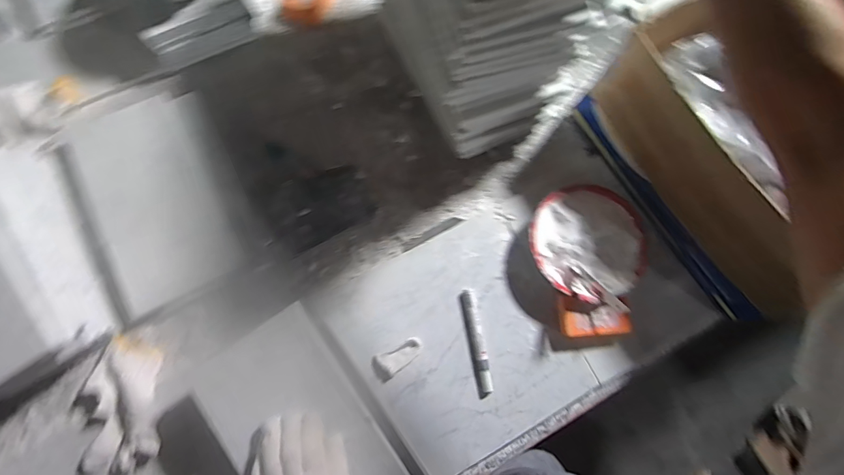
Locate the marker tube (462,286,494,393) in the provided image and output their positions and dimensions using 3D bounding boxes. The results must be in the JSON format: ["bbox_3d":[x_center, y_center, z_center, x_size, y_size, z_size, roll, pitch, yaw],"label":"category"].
[{"bbox_3d":[0.080,0.147,0.600,0.017,0.009,0.144,-10,75,-3],"label":"marker tube"}]

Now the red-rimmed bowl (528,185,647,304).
[{"bbox_3d":[0.237,0.007,0.602,0.153,0.051,0.161,0,79,-2],"label":"red-rimmed bowl"}]

